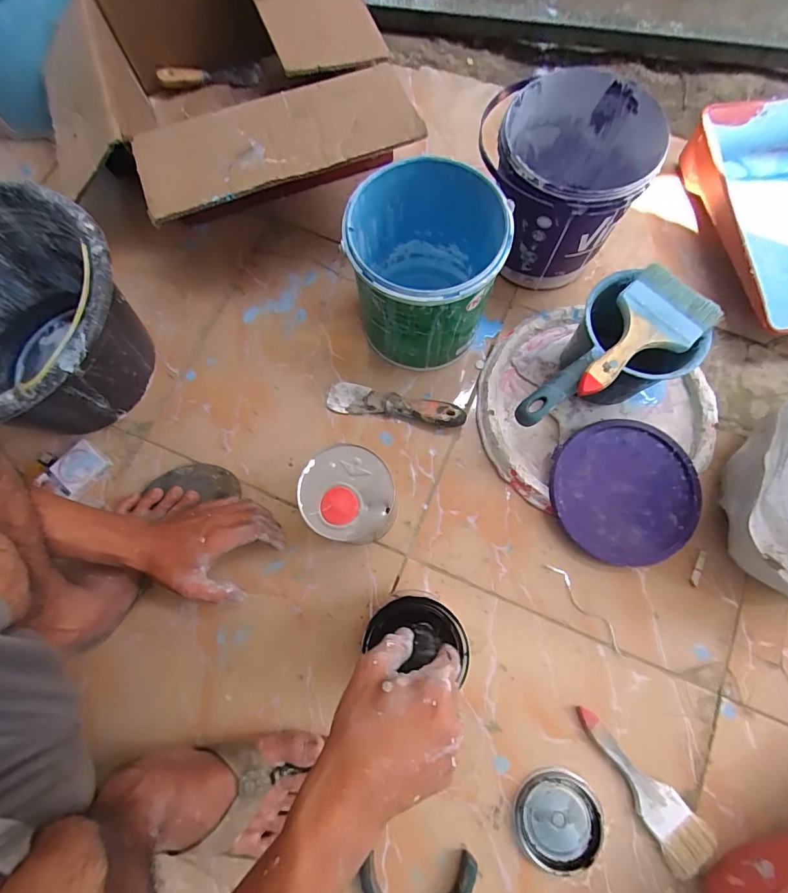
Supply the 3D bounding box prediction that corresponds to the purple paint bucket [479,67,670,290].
[{"bbox_3d":[0.225,-0.341,0.579,0.197,0.192,0.187,0,75,1],"label":"purple paint bucket"}]

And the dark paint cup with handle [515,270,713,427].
[{"bbox_3d":[0.240,-0.082,0.526,0.238,0.128,0.138,-43,78,-10],"label":"dark paint cup with handle"}]

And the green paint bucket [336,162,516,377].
[{"bbox_3d":[0.038,-0.220,0.550,0.176,0.193,0.181,0,75,1],"label":"green paint bucket"}]

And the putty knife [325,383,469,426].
[{"bbox_3d":[0.001,-0.059,0.596,0.191,0.032,0.040,9,75,3],"label":"putty knife"}]

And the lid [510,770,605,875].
[{"bbox_3d":[0.184,0.417,0.476,0.091,0.010,0.096,0,75,1],"label":"lid"}]

